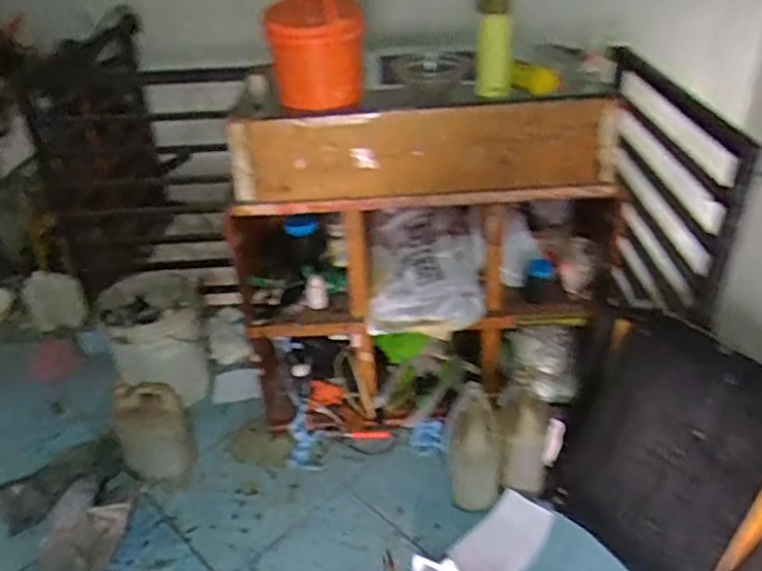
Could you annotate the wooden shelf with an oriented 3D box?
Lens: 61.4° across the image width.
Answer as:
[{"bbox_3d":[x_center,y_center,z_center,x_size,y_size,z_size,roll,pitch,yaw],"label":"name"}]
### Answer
[{"bbox_3d":[0.115,-0.038,1.719,0.988,0.927,0.280,-2,33,2],"label":"wooden shelf"}]

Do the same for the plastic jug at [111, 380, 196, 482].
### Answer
[{"bbox_3d":[-0.601,0.391,1.690,0.177,0.278,0.115,-14,35,-17],"label":"plastic jug"}]

